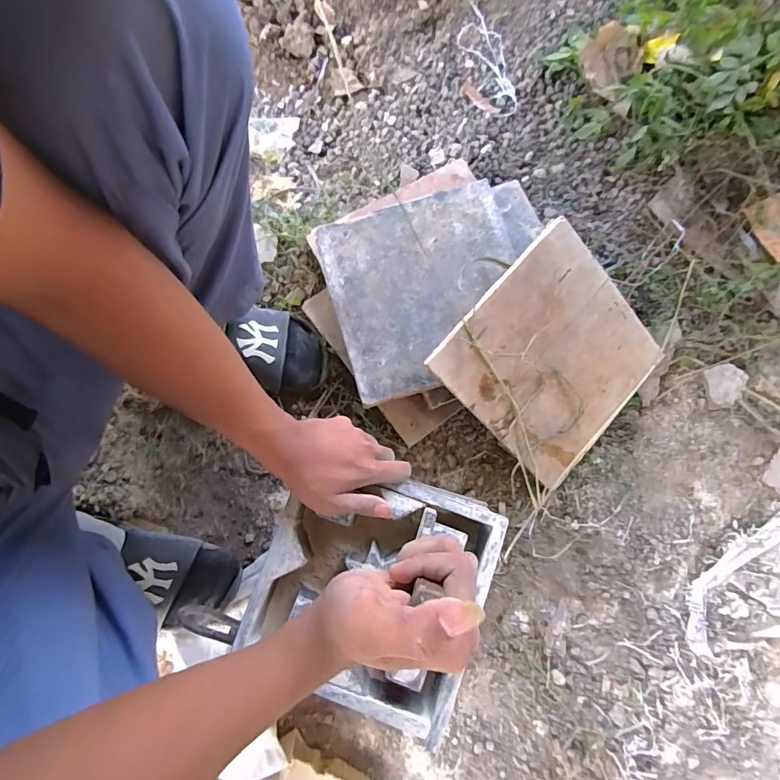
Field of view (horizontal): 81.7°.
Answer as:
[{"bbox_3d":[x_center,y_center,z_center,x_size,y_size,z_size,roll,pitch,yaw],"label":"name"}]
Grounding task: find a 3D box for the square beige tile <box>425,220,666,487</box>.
[{"bbox_3d":[0.205,-0.038,0.561,0.245,0.011,0.239,44,86,-19],"label":"square beige tile"}]

